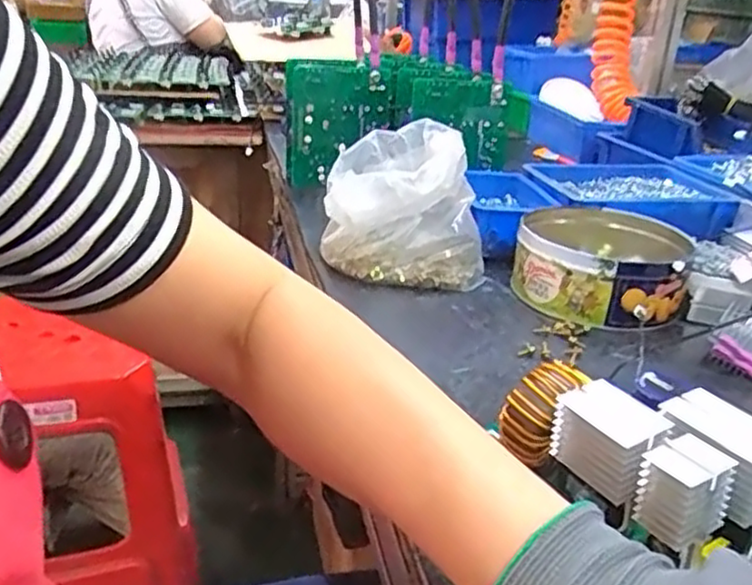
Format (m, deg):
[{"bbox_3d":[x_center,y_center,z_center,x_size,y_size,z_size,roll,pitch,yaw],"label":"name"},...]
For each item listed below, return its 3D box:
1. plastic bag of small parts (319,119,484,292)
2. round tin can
[{"bbox_3d":[0.029,-0.087,0.667,0.143,0.117,0.129,4,23,2],"label":"plastic bag of small parts"},{"bbox_3d":[0.202,-0.025,0.630,0.147,0.059,0.165,11,24,17],"label":"round tin can"}]

